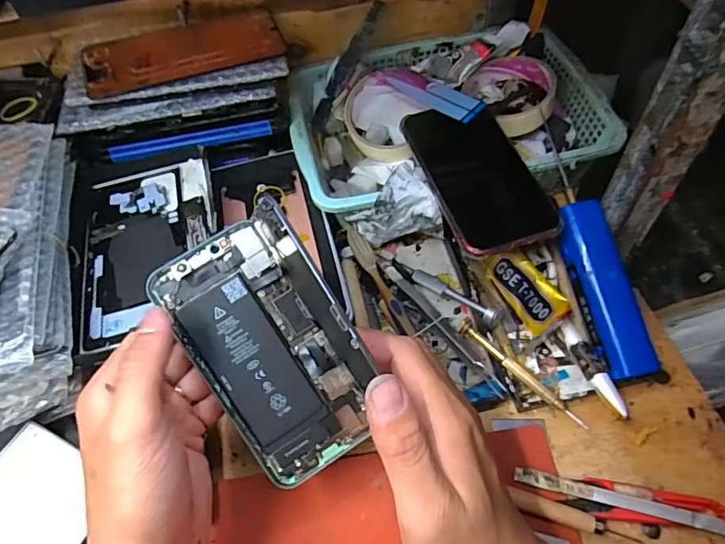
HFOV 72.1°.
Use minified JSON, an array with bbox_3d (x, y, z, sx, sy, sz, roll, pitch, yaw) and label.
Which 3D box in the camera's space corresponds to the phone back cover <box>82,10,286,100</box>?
[{"bbox_3d":[-0.150,-0.188,0.420,0.159,0.015,0.073,-22,58,-9],"label":"phone back cover"}]

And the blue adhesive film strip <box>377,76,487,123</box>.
[{"bbox_3d":[0.061,-0.160,0.445,0.032,0.008,0.098,-41,60,-18],"label":"blue adhesive film strip"}]

